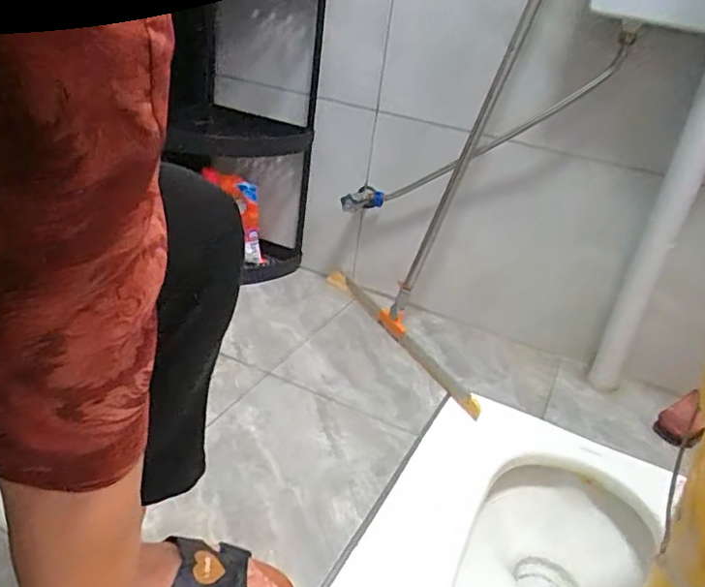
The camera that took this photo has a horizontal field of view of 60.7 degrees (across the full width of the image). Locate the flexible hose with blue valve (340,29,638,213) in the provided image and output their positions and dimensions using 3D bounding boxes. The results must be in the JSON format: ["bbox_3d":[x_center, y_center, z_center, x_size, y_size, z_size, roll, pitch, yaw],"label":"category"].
[{"bbox_3d":[0.192,-0.253,0.998,0.557,0.067,0.084,-23,8,35],"label":"flexible hose with blue valve"}]

